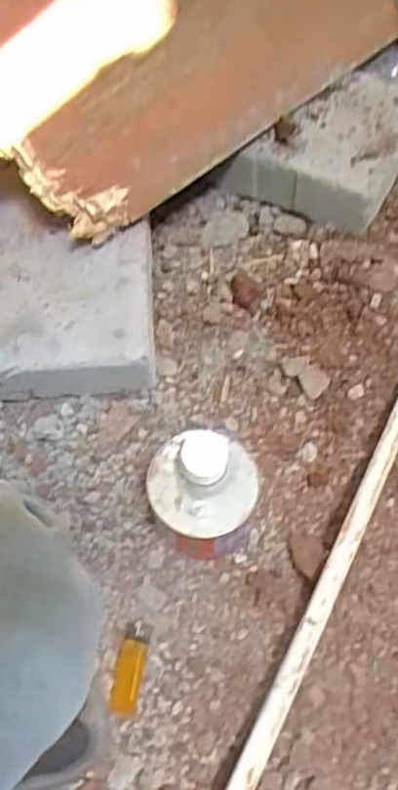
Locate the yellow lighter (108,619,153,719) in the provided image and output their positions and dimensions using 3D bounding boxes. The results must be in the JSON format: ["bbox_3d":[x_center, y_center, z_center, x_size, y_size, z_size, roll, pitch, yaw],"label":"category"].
[{"bbox_3d":[-0.062,0.243,0.581,0.025,0.017,0.077,9,61,8],"label":"yellow lighter"}]

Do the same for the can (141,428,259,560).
[{"bbox_3d":[0.003,0.097,0.608,0.093,0.097,0.087,-1,61,2],"label":"can"}]

